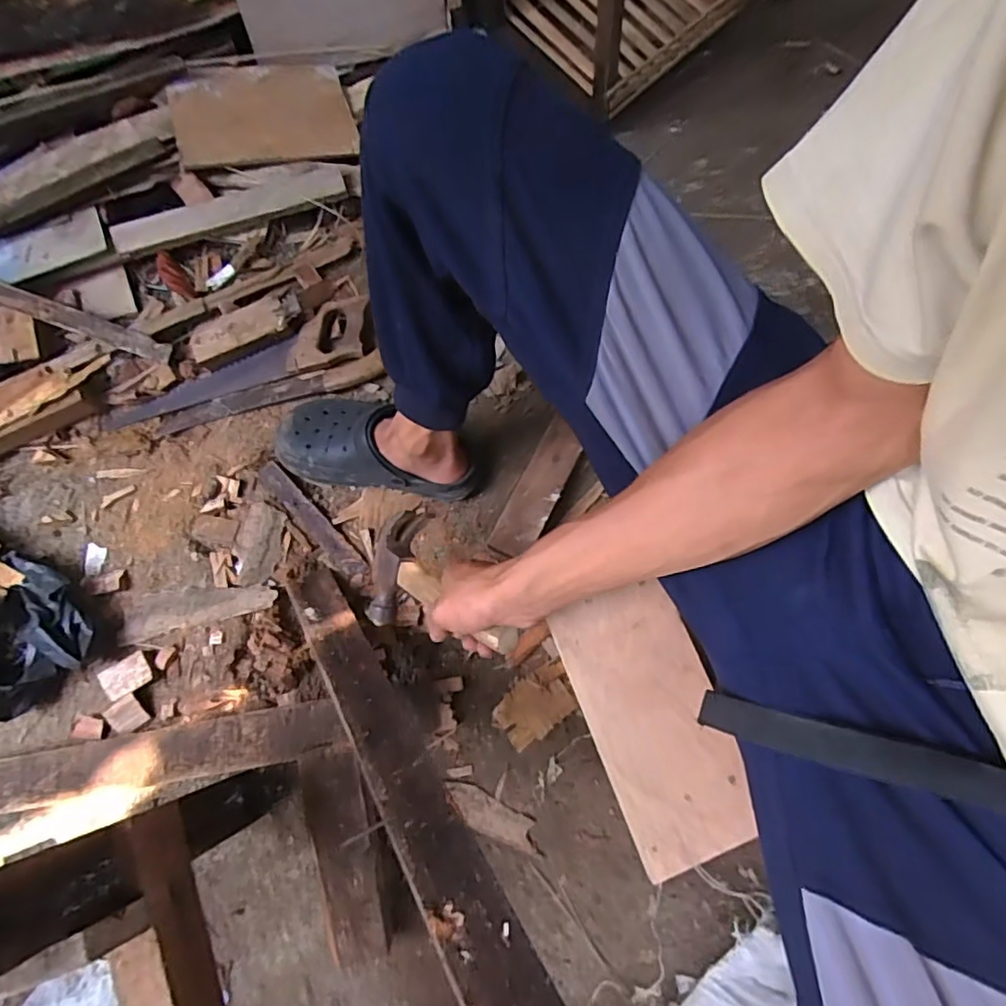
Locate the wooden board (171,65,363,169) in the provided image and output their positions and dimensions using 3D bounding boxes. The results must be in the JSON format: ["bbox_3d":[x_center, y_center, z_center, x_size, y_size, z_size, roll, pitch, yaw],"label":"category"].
[{"bbox_3d":[-0.367,-0.598,0.895,0.259,0.015,0.147,-11,88,-11],"label":"wooden board"}]

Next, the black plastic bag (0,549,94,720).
[{"bbox_3d":[-0.595,0.146,0.708,0.146,0.096,0.185,-38,78,-10],"label":"black plastic bag"}]

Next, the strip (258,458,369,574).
[{"bbox_3d":[-0.261,0.020,0.798,0.201,0.010,0.037,44,98,7],"label":"strip"}]

